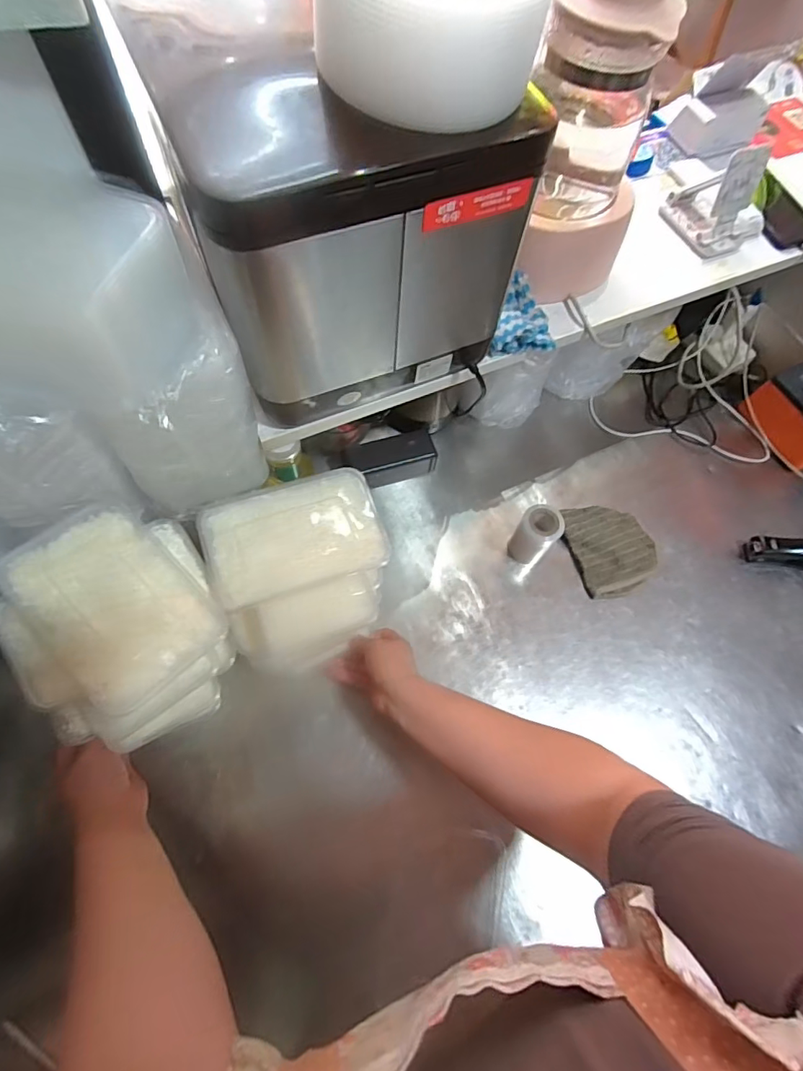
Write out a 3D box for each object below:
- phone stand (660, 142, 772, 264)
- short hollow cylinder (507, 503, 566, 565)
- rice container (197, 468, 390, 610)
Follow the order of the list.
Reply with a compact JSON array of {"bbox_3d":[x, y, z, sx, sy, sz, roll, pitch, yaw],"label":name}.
[{"bbox_3d":[0.406,-0.424,0.623,0.093,0.102,0.099,-22,70,-13],"label":"phone stand"},{"bbox_3d":[0.175,0.000,0.669,0.056,0.080,0.054,42,72,13],"label":"short hollow cylinder"},{"bbox_3d":[-0.103,-0.002,0.502,0.172,0.036,0.112,-19,69,-12],"label":"rice container"}]

